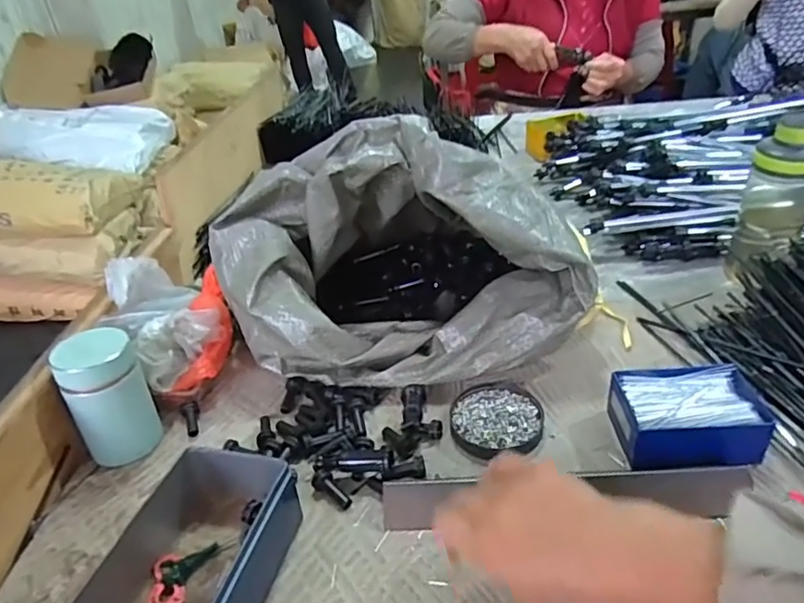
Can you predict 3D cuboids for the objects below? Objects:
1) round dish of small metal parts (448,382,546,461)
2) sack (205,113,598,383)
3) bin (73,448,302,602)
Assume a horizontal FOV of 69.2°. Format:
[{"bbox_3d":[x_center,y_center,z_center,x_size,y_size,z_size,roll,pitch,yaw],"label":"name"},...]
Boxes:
[{"bbox_3d":[0.087,0.107,0.539,0.084,0.009,0.085,-4,34,3],"label":"round dish of small metal parts"},{"bbox_3d":[-0.011,-0.069,0.617,0.342,0.219,0.265,-9,34,-5],"label":"sack"},{"bbox_3d":[-0.145,0.180,0.418,0.100,0.060,0.153,3,35,14],"label":"bin"}]

